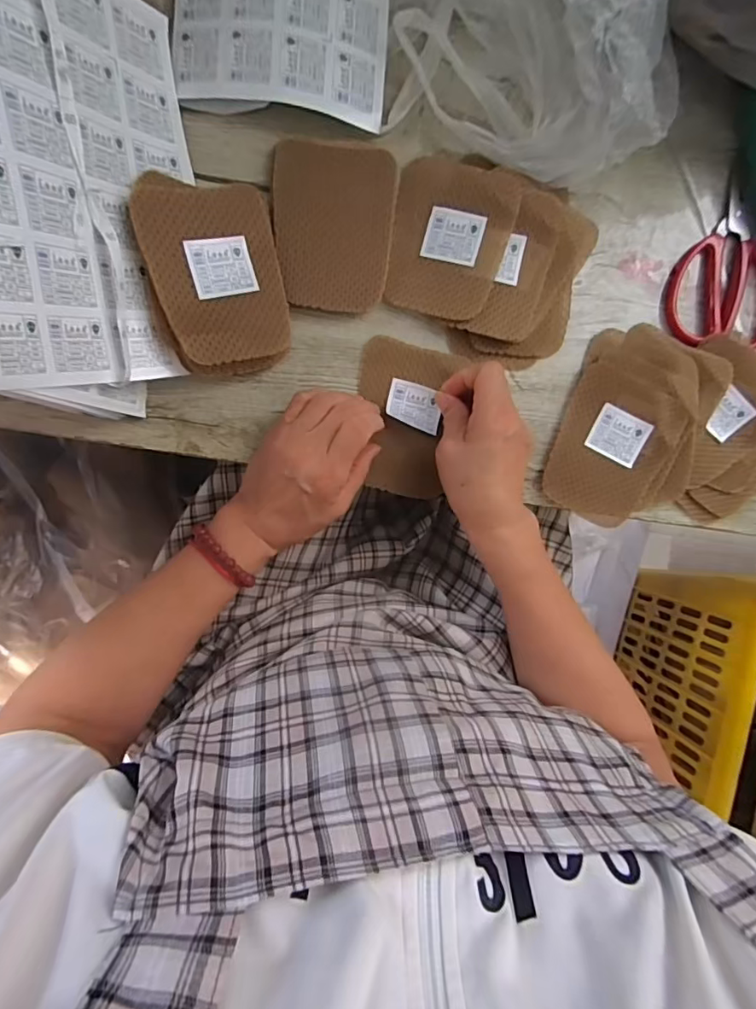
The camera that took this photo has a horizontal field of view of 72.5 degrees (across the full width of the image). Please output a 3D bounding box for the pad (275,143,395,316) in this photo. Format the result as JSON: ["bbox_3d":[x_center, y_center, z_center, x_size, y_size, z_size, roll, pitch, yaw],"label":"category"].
[{"bbox_3d":[-0.033,-0.216,0.401,0.091,0.007,0.124,0,92,-8],"label":"pad"}]

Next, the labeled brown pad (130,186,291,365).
[{"bbox_3d":[-0.114,-0.166,0.373,0.091,0.006,0.122,-18,97,-26],"label":"labeled brown pad"}]

